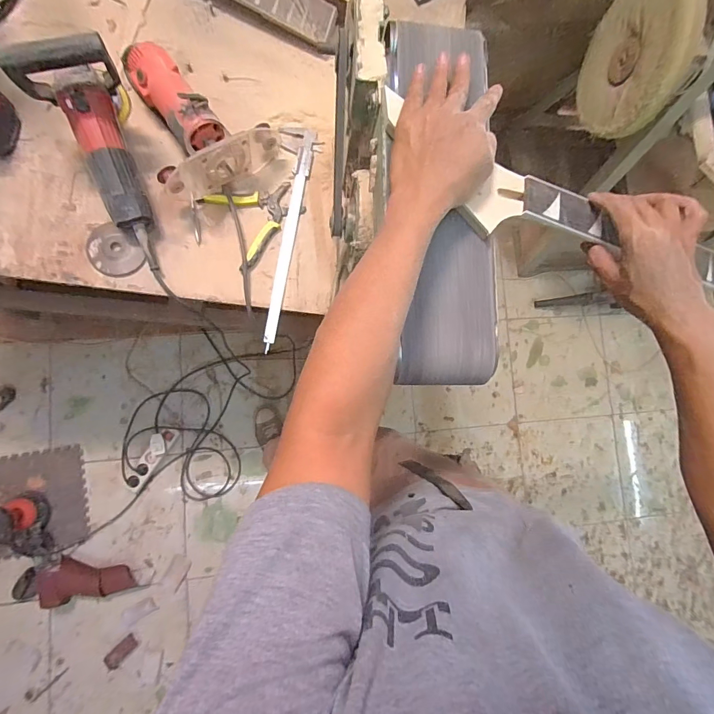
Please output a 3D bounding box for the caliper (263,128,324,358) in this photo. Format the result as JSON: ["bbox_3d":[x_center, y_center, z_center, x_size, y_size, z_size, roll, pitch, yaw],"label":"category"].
[{"bbox_3d":[-0.130,-0.211,0.642,0.061,0.008,0.392,13,84,-7],"label":"caliper"}]

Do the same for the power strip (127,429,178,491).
[{"bbox_3d":[-0.660,0.334,1.212,0.054,0.044,0.231,34,82,-4],"label":"power strip"}]

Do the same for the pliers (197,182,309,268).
[{"bbox_3d":[-0.168,-0.250,0.638,0.141,0.012,0.138,-38,91,-9],"label":"pliers"}]

